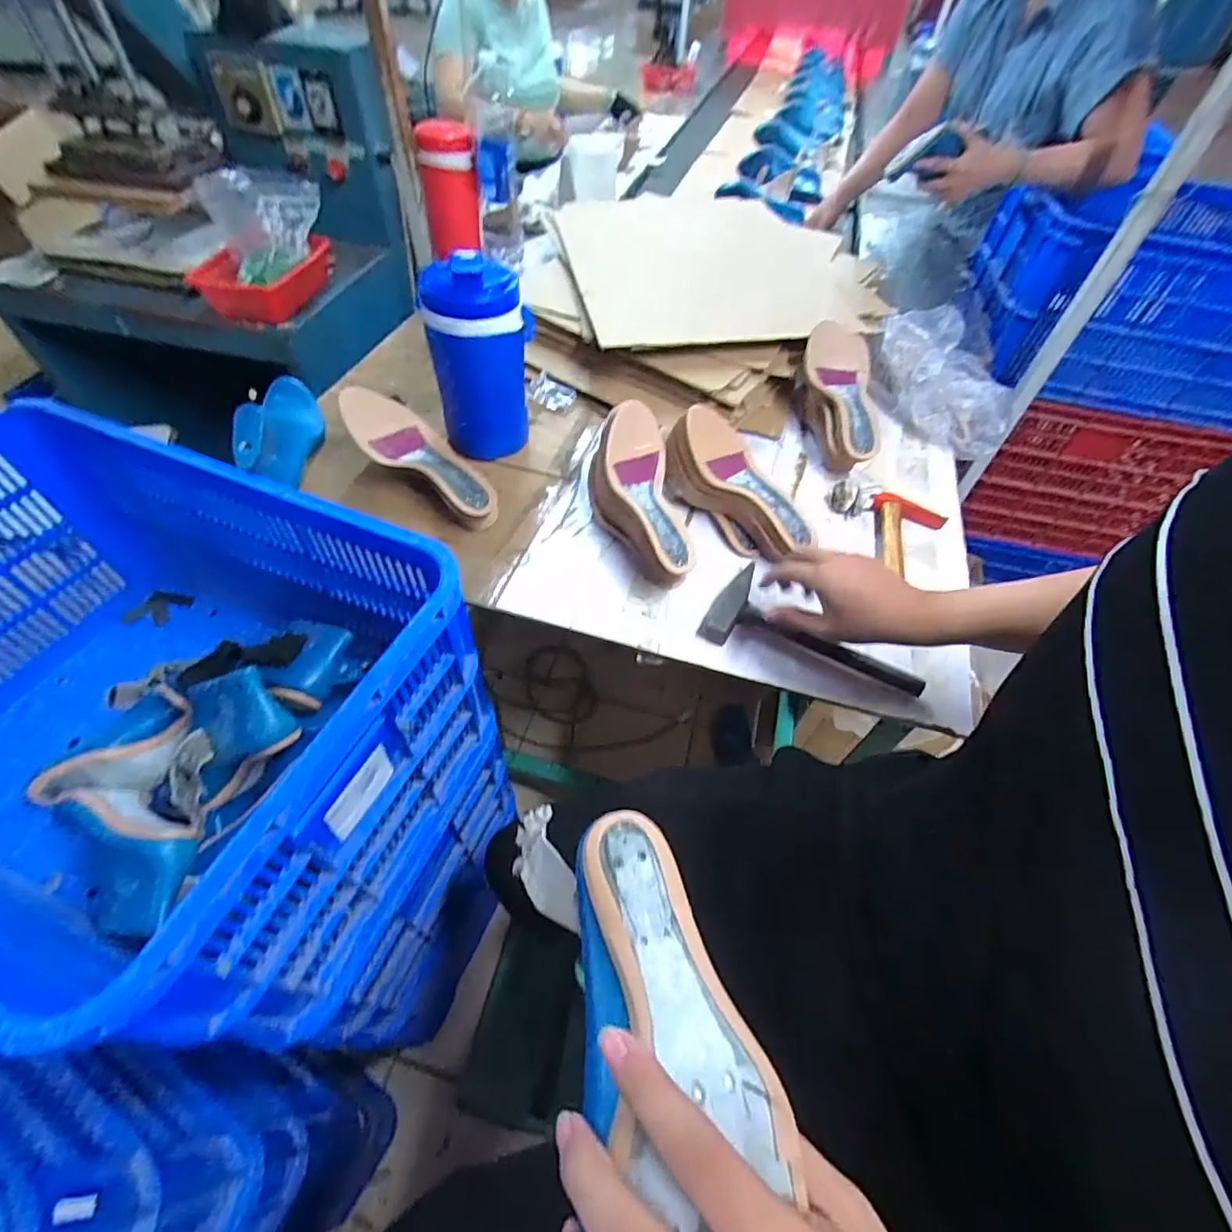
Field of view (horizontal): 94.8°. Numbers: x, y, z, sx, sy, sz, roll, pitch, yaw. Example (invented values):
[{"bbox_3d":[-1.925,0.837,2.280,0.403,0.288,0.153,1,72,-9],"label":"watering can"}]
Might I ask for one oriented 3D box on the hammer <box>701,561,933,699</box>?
[{"bbox_3d":[0.229,0.015,0.661,0.243,0.038,0.110,20,53,9],"label":"hammer"}]

